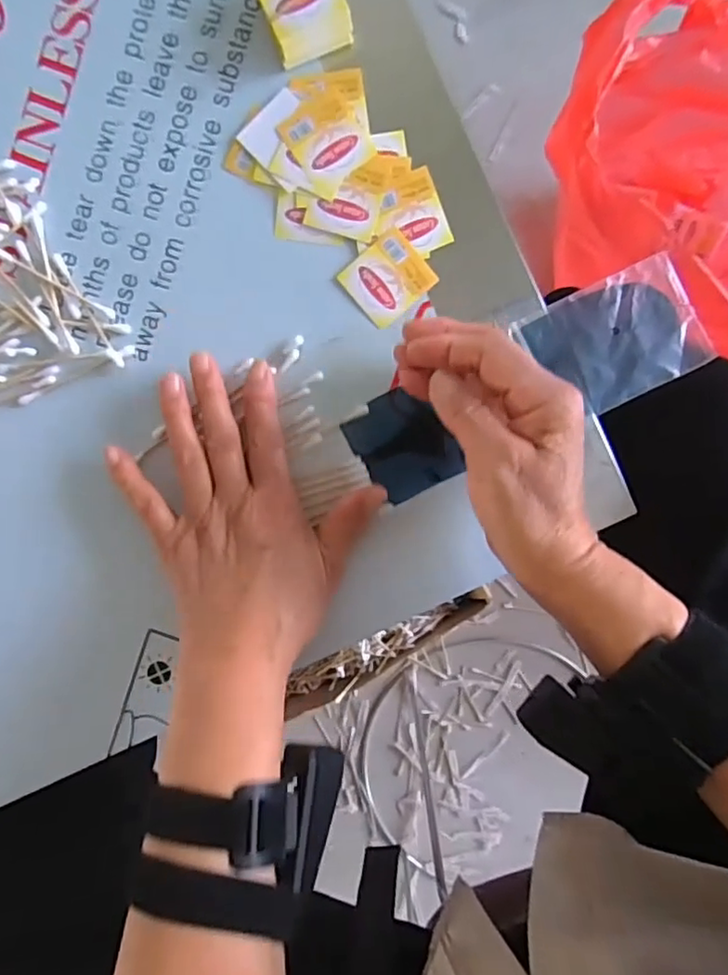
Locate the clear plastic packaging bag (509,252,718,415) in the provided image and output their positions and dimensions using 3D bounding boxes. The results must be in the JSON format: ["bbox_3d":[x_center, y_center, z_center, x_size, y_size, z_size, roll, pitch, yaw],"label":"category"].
[{"bbox_3d":[0.141,-0.083,0.344,0.091,0.005,0.067,-26,93,2],"label":"clear plastic packaging bag"}]

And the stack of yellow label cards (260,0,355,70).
[{"bbox_3d":[-0.033,-0.257,0.324,0.041,0.023,0.047,-23,93,2],"label":"stack of yellow label cards"}]

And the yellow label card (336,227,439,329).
[{"bbox_3d":[0.013,-0.118,0.343,0.043,0.004,0.040,-40,93,3],"label":"yellow label card"}]

